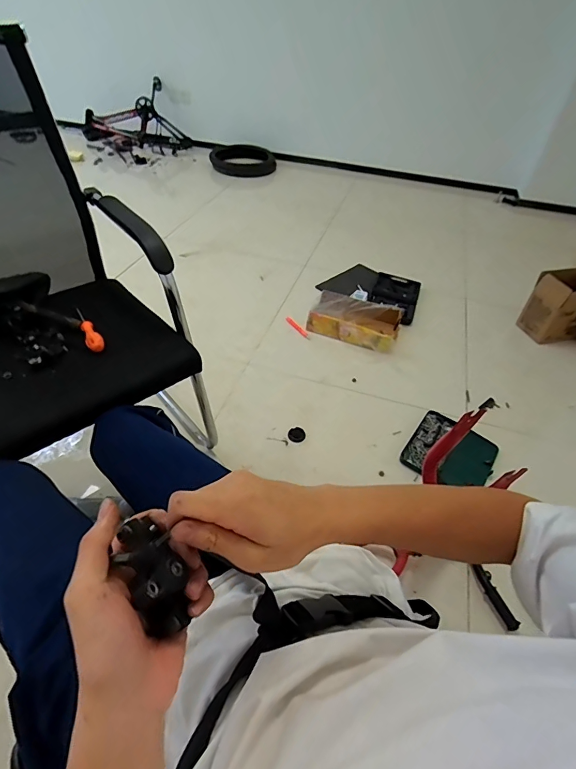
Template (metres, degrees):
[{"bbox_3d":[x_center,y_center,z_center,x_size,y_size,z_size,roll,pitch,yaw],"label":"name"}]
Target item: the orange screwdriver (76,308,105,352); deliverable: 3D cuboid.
[{"bbox_3d":[-0.441,-0.127,0.882,0.033,0.025,0.187,-25,52,-26],"label":"orange screwdriver"}]

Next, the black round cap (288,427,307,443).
[{"bbox_3d":[0.029,0.165,1.294,0.055,0.017,0.065,-3,46,-7],"label":"black round cap"}]

